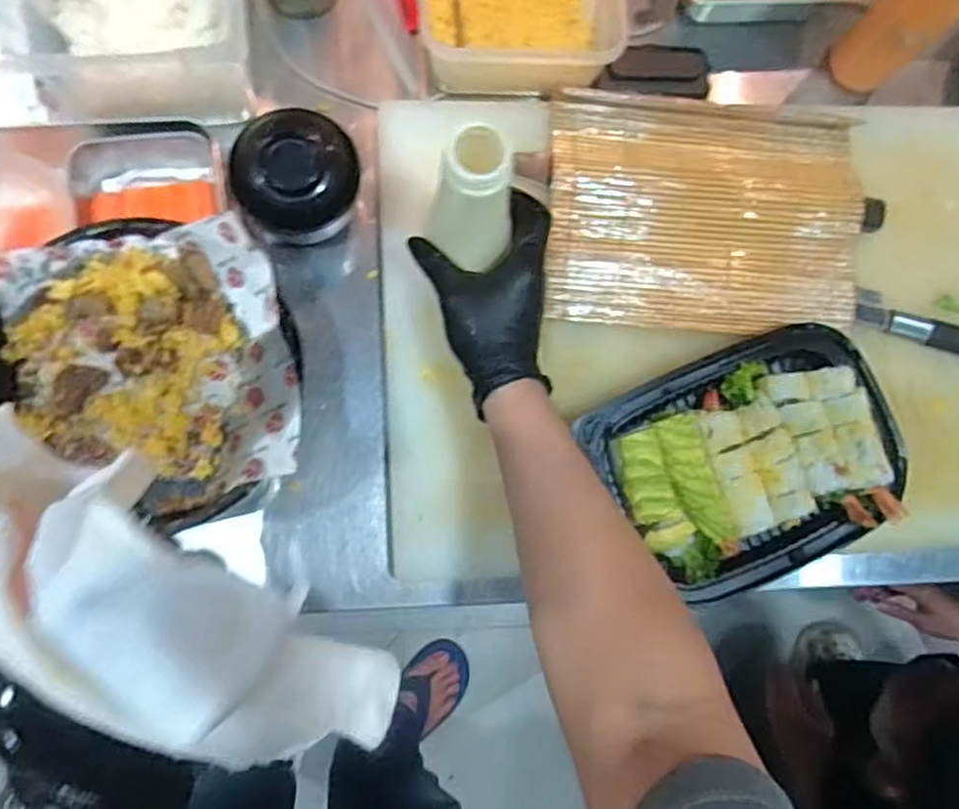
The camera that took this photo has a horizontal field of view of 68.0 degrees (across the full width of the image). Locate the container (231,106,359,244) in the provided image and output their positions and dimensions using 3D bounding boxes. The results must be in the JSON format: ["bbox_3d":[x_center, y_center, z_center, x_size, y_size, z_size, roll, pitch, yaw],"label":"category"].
[{"bbox_3d":[-0.143,-0.177,0.558,0.091,0.088,0.091,1,85,-7],"label":"container"}]

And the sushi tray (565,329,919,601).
[{"bbox_3d":[0.221,0.046,0.577,0.231,0.038,0.179,-24,89,-8],"label":"sushi tray"}]

